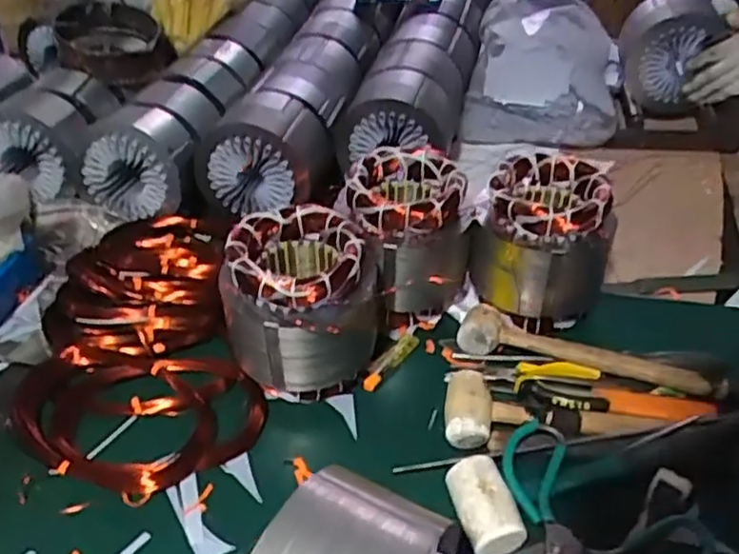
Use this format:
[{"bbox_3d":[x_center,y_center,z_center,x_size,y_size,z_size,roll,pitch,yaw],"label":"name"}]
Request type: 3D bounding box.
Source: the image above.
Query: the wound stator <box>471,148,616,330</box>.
[{"bbox_3d":[0.197,-0.042,0.792,0.146,0.144,0.133,13,42,12],"label":"wound stator"}]

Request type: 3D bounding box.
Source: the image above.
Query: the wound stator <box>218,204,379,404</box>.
[{"bbox_3d":[-0.067,0.032,0.721,0.149,0.158,0.136,1,41,-1],"label":"wound stator"}]

